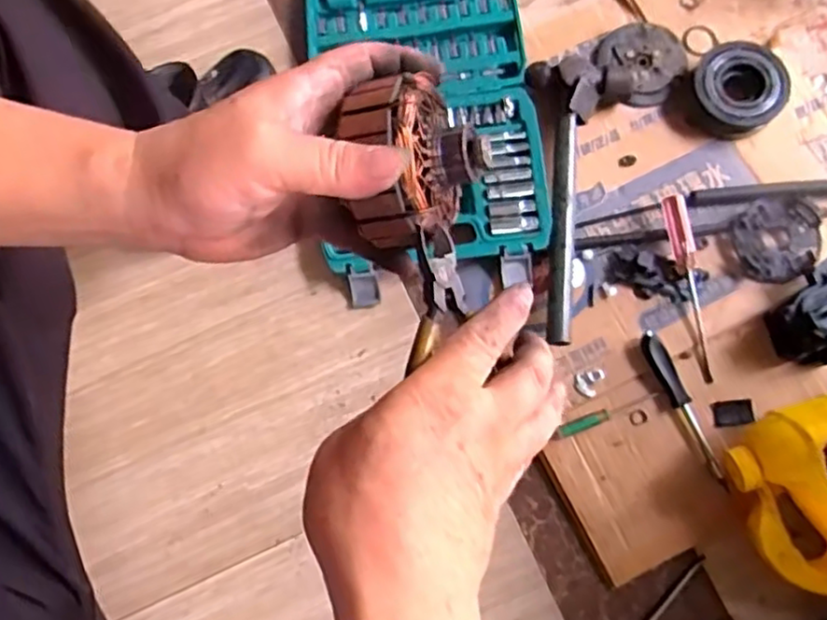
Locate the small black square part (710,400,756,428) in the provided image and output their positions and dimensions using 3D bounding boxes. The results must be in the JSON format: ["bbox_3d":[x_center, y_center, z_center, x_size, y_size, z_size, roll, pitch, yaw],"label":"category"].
[{"bbox_3d":[0.332,0.107,0.689,0.041,0.004,0.025,-7,77,0],"label":"small black square part"}]

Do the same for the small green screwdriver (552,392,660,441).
[{"bbox_3d":[0.203,0.110,0.693,0.110,0.019,0.015,-20,77,-3],"label":"small green screwdriver"}]

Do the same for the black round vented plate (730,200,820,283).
[{"bbox_3d":[0.394,-0.077,0.725,0.083,0.020,0.101,36,80,9],"label":"black round vented plate"}]

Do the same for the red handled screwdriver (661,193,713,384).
[{"bbox_3d":[0.297,-0.025,0.713,0.022,0.024,0.199,-10,87,-4],"label":"red handled screwdriver"}]

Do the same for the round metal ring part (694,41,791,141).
[{"bbox_3d":[0.377,-0.256,0.772,0.102,0.029,0.102,-40,81,3],"label":"round metal ring part"}]

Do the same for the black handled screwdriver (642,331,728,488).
[{"bbox_3d":[0.278,0.099,0.678,0.018,0.029,0.164,-24,77,-4],"label":"black handled screwdriver"}]

